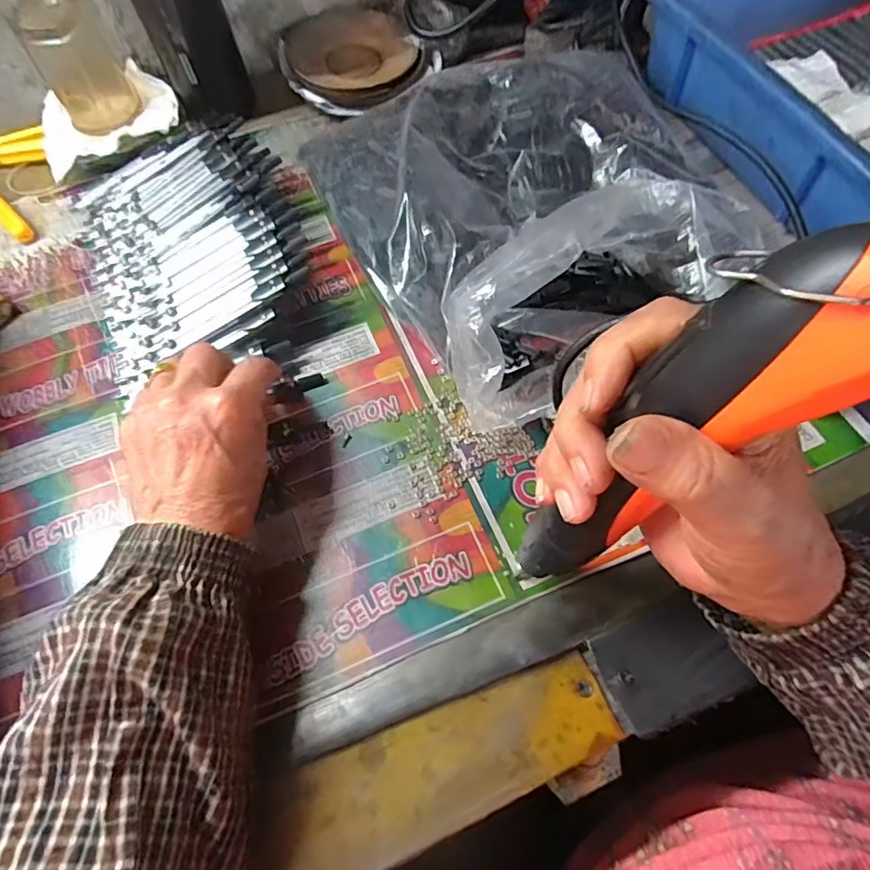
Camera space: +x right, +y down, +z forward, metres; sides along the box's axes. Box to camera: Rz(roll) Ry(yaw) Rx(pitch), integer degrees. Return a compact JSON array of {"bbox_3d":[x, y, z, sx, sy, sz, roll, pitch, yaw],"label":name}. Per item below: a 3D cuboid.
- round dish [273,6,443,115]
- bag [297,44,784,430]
[{"bbox_3d":[-0.075,-0.347,0.492,0.127,0.017,0.134,0,66,1],"label":"round dish"},{"bbox_3d":[0.065,-0.167,0.375,0.238,0.075,0.268,-29,66,-12],"label":"bag"}]

